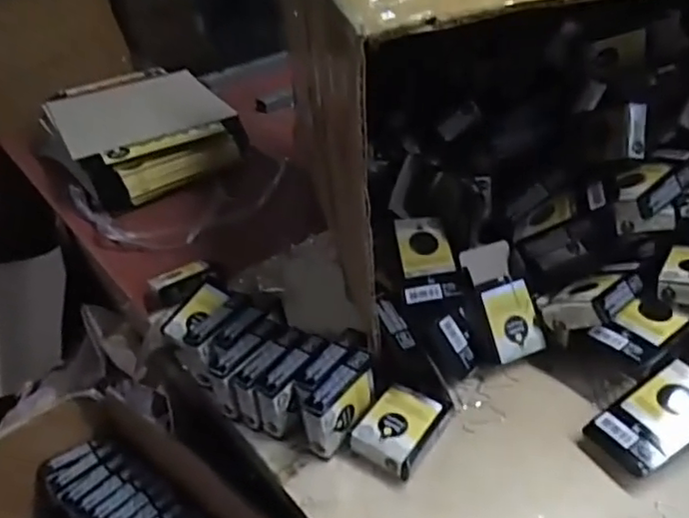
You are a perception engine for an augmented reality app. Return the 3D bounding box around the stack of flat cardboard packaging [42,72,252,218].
[{"bbox_3d":[-0.326,-0.203,0.970,0.247,0.081,0.343,-28,40,-28],"label":"stack of flat cardboard packaging"}]

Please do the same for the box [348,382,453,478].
[{"bbox_3d":[0.043,0.133,0.477,0.049,0.026,0.066,20,43,33],"label":"box"}]

